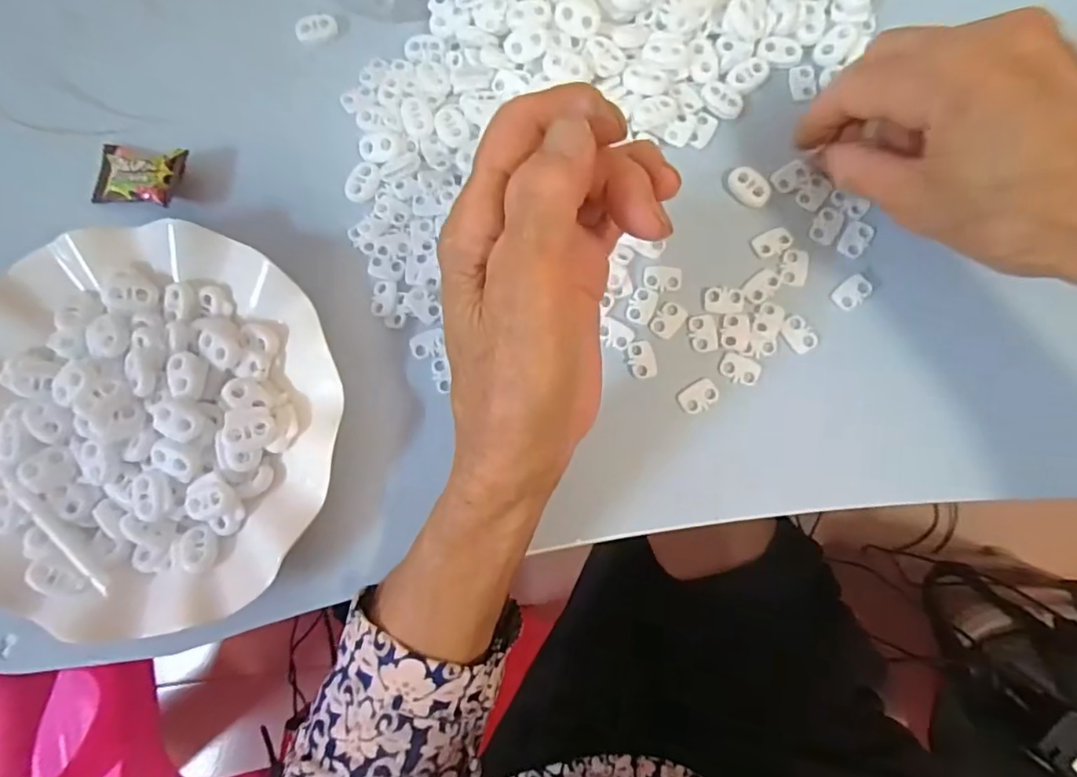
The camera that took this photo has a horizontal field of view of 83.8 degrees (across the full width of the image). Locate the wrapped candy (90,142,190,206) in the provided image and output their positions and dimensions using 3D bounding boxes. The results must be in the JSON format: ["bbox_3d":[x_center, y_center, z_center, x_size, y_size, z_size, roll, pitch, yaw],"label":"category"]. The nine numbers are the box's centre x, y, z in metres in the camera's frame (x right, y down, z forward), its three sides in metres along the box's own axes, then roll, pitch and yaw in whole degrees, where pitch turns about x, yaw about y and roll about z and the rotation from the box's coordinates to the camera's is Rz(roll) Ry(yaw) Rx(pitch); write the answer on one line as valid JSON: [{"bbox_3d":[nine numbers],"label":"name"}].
[{"bbox_3d":[-0.204,-0.108,0.304,0.049,0.018,0.029,9,85,5],"label":"wrapped candy"}]

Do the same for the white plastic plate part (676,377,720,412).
[{"bbox_3d":[0.075,0.004,0.283,0.018,0.004,0.013,-33,82,1],"label":"white plastic plate part"}]

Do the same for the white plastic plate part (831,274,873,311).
[{"bbox_3d":[0.149,-0.046,0.285,0.020,0.004,0.012,-40,82,0],"label":"white plastic plate part"}]

